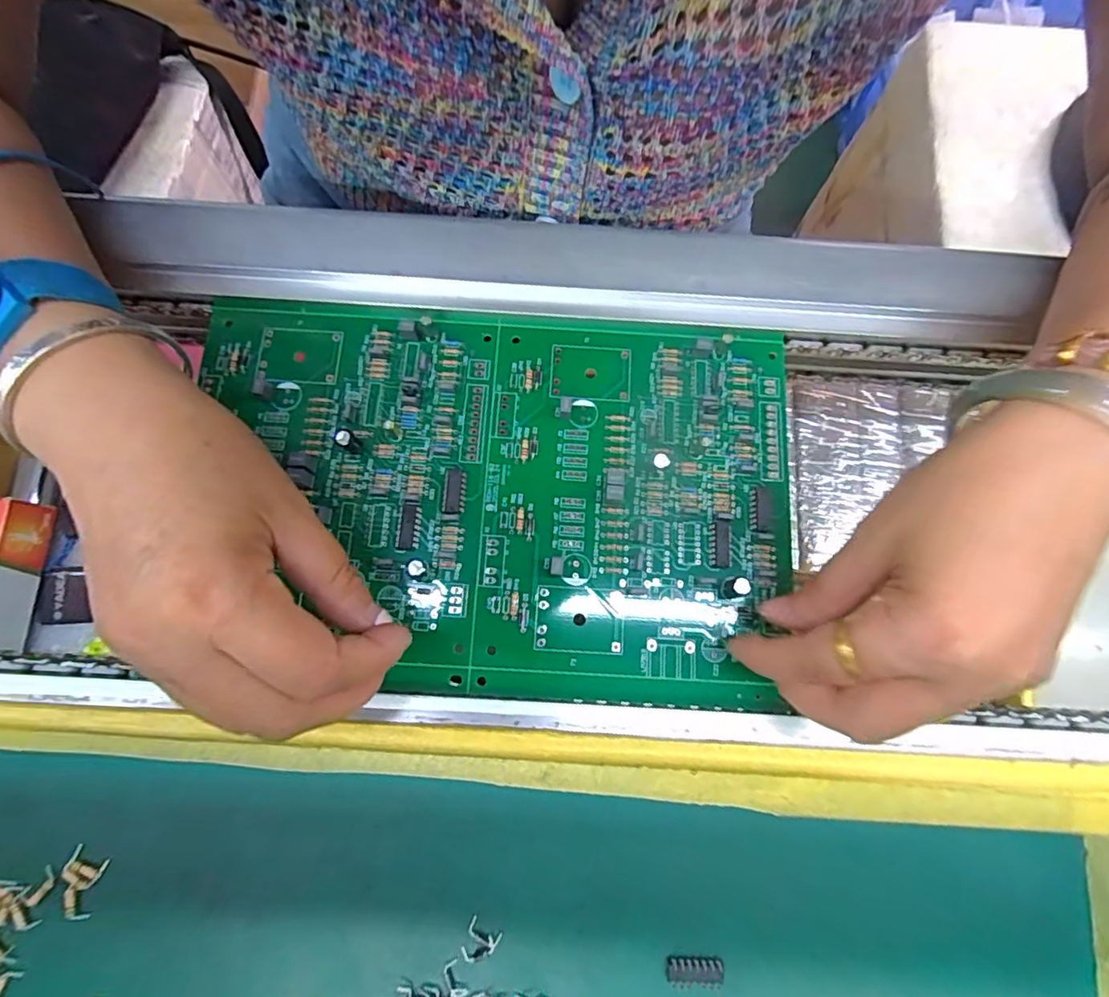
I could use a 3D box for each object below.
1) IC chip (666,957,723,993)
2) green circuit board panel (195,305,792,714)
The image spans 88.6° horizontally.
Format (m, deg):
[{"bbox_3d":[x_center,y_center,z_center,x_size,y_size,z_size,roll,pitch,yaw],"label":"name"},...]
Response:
[{"bbox_3d":[0.048,0.163,0.194,0.018,0.004,0.009,1,77,-1],"label":"IC chip"},{"bbox_3d":[-0.025,-0.002,0.246,0.248,0.010,0.163,3,74,0],"label":"green circuit board panel"}]

